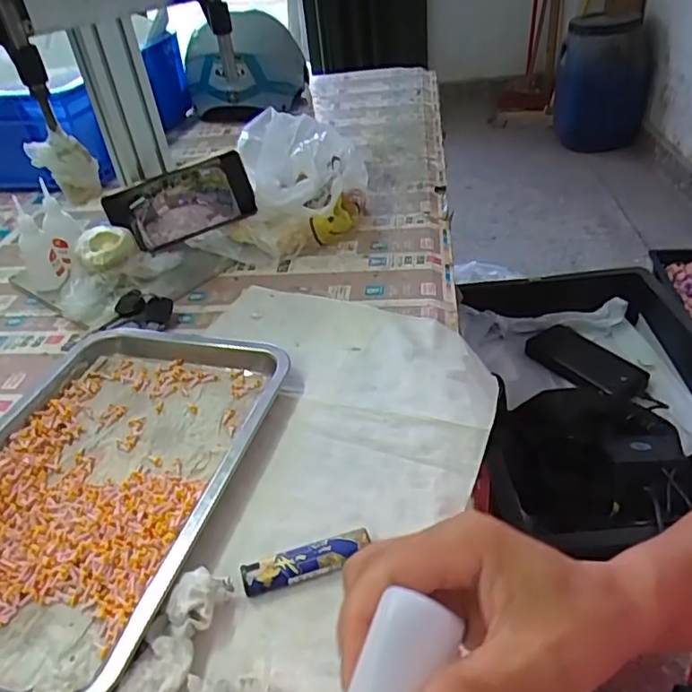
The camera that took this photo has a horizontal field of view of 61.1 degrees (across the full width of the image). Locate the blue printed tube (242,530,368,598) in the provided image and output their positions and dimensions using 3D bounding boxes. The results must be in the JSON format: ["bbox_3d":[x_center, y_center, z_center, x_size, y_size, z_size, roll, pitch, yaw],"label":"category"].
[{"bbox_3d":[-0.023,0.132,0.359,0.078,0.012,0.020,-12,37,-9],"label":"blue printed tube"}]

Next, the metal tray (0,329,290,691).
[{"bbox_3d":[-0.198,0.089,0.432,0.233,0.016,0.309,7,38,16],"label":"metal tray"}]

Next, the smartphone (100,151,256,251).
[{"bbox_3d":[-0.194,-0.169,0.691,0.163,0.079,0.013,-20,11,-4],"label":"smartphone"}]

